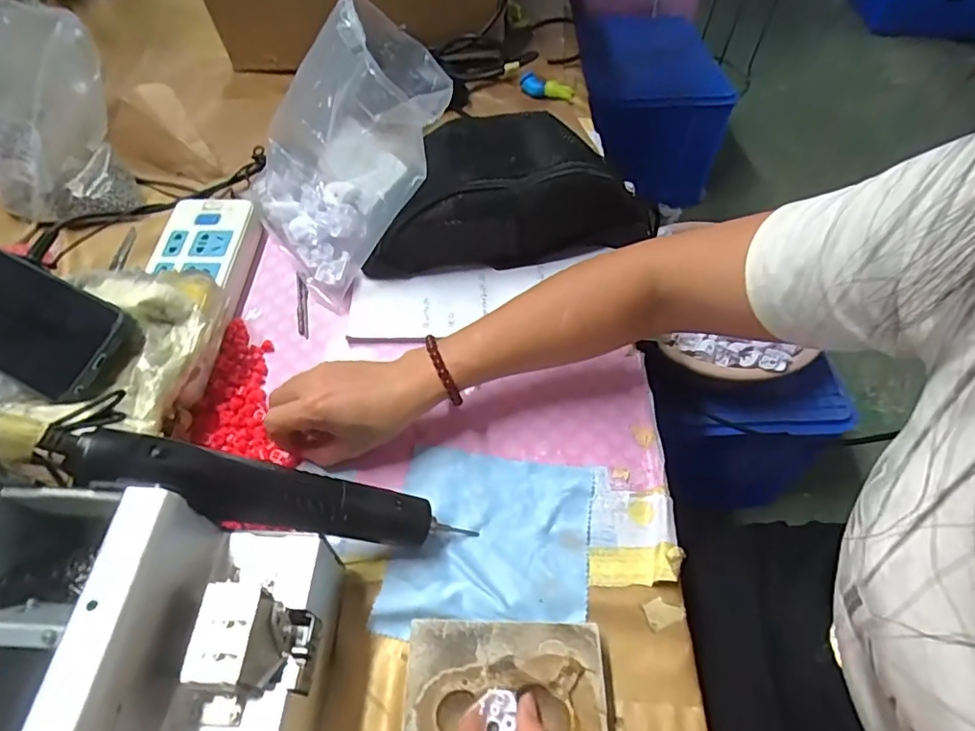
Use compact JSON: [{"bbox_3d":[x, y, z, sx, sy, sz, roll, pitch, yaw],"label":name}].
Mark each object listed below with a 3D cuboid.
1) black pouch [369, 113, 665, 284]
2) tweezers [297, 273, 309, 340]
[{"bbox_3d":[0.021,-0.176,0.534,0.282,0.083,0.136,-7,56,-3],"label":"black pouch"},{"bbox_3d":[-0.171,-0.057,0.507,0.010,0.004,0.079,-10,56,-6],"label":"tweezers"}]

